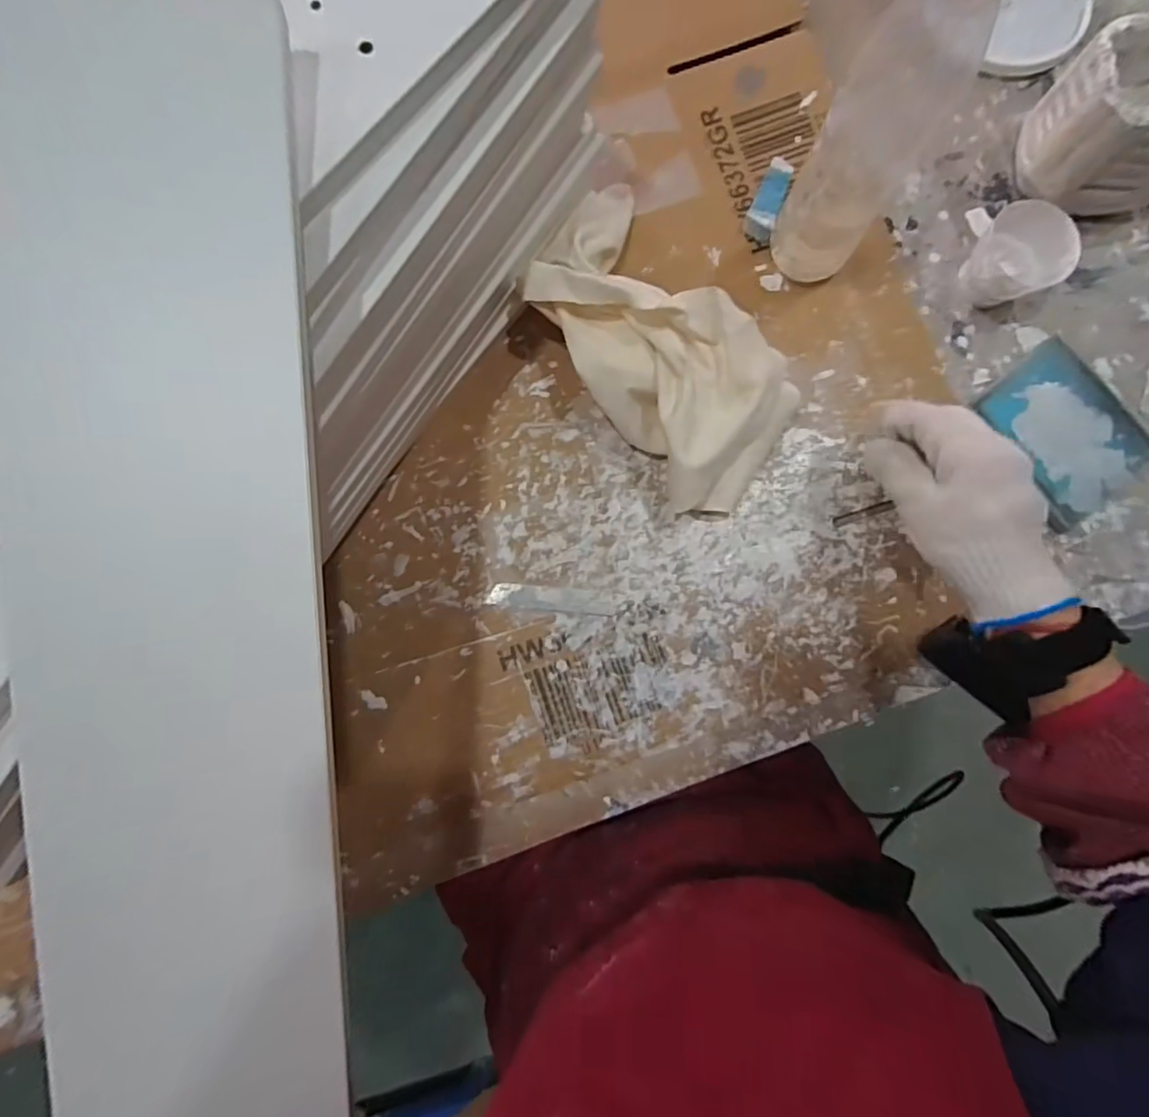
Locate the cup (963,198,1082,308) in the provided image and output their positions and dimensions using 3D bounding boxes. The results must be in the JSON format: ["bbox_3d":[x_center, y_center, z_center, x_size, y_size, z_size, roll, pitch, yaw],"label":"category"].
[{"bbox_3d":[0.330,-0.224,0.425,0.057,0.047,0.062,0,86,-2],"label":"cup"}]

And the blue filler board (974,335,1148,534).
[{"bbox_3d":[0.373,-0.096,0.427,0.096,0.017,0.118,-38,87,-4],"label":"blue filler board"}]

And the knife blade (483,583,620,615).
[{"bbox_3d":[-0.016,0.030,0.420,0.095,0.004,0.018,6,85,-1],"label":"knife blade"}]

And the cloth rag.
[{"bbox_3d":[0.060,-0.150,0.392,0.116,0.082,0.234,-38,87,-4],"label":"cloth rag"}]

